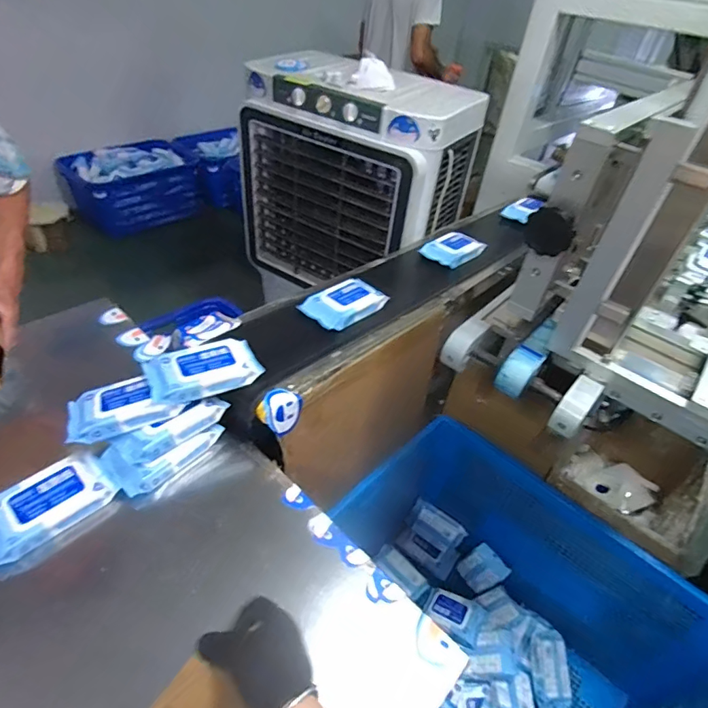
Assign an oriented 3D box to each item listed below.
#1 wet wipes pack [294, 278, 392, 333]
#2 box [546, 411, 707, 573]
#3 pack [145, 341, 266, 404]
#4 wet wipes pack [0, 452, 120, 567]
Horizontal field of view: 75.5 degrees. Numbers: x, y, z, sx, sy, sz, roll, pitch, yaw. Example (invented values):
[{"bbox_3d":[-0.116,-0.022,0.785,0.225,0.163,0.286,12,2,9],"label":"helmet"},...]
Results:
[{"bbox_3d":[-0.022,-0.112,1.004,0.168,0.039,0.109,-30,53,-35],"label":"wet wipes pack"},{"bbox_3d":[0.810,0.404,1.389,0.519,0.328,0.381,-29,53,-35],"label":"box"},{"bbox_3d":[-0.263,0.028,0.809,0.186,0.052,0.107,-20,48,-28],"label":"pack"},{"bbox_3d":[-0.472,0.225,0.697,0.112,0.043,0.186,33,47,26],"label":"wet wipes pack"}]

